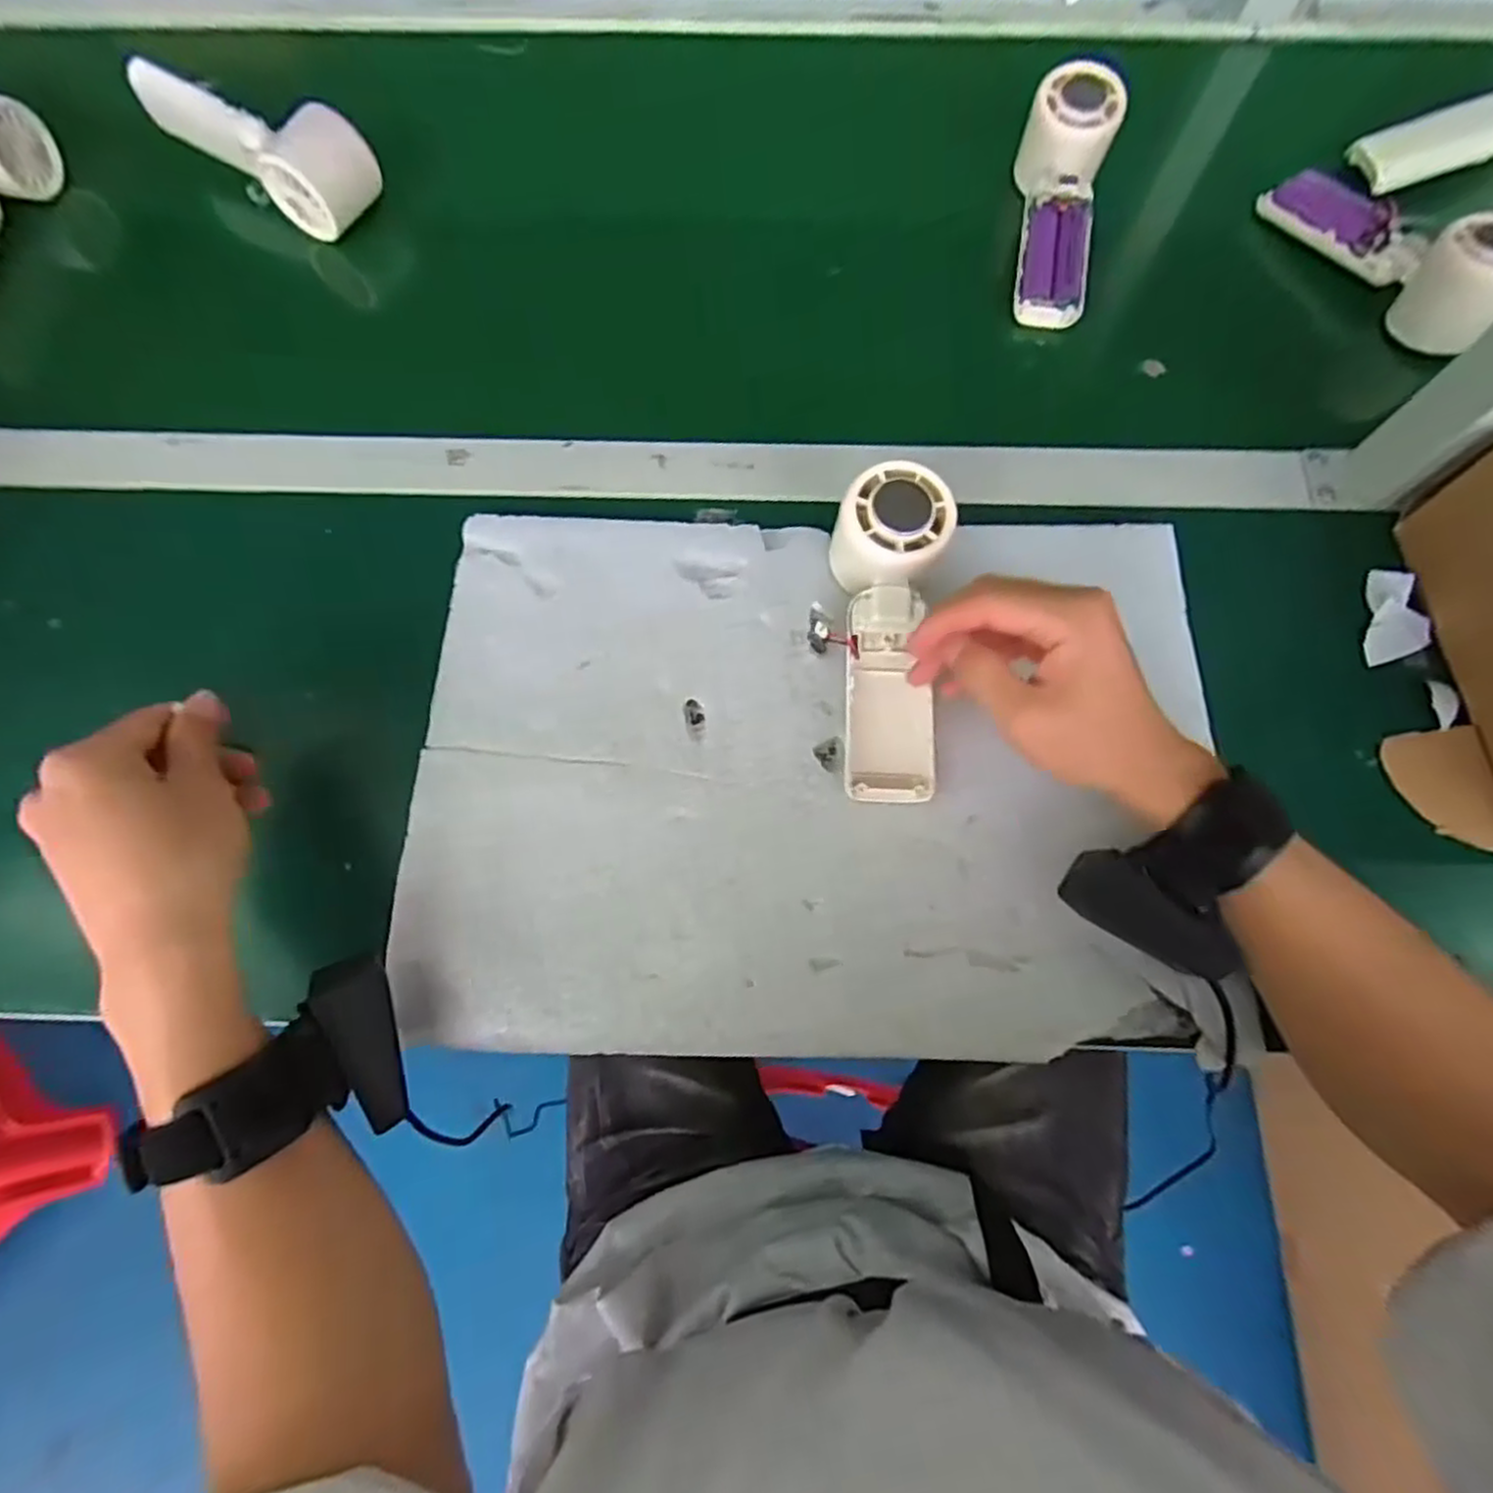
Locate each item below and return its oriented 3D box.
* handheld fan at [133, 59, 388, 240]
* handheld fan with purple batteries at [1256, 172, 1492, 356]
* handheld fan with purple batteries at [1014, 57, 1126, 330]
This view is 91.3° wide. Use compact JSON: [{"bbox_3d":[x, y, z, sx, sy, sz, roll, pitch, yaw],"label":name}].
[{"bbox_3d":[-0.330,-0.416,0.498,0.160,0.047,0.065,37,76,11],"label":"handheld fan"},{"bbox_3d":[0.414,-0.323,0.462,0.046,0.059,0.162,-30,74,-9],"label":"handheld fan with purple batteries"},{"bbox_3d":[0.208,-0.355,0.485,0.051,0.047,0.161,7,89,3],"label":"handheld fan with purple batteries"}]

